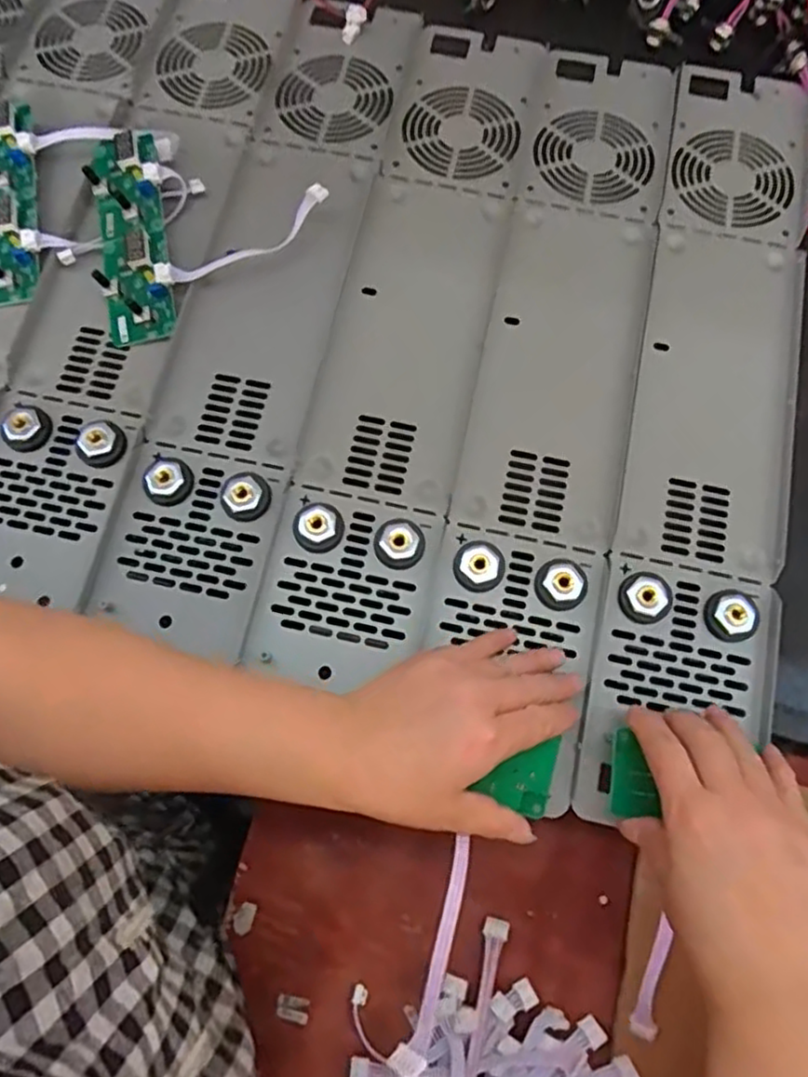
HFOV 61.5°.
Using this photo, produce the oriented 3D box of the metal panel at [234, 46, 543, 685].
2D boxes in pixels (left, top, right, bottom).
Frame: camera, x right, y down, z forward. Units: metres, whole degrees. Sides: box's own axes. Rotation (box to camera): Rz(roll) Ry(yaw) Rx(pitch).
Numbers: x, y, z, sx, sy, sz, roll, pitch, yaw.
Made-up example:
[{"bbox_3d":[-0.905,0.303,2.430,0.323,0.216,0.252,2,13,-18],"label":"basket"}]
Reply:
[{"bbox_3d":[0.008,-0.153,0.463,0.101,0.015,0.503,12,75,4],"label":"metal panel"}]

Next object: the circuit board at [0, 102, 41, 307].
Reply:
[{"bbox_3d":[-0.281,-0.237,0.471,0.050,0.033,0.150,-7,74,-1],"label":"circuit board"}]

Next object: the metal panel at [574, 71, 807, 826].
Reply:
[{"bbox_3d":[0.204,-0.097,0.443,0.104,0.012,0.529,13,75,4],"label":"metal panel"}]

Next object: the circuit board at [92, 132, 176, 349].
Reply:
[{"bbox_3d":[-0.187,-0.209,0.468,0.047,0.026,0.153,-10,74,-2],"label":"circuit board"}]

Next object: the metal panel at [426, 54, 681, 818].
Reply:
[{"bbox_3d":[0.105,-0.122,0.451,0.096,0.011,0.513,11,74,4],"label":"metal panel"}]

